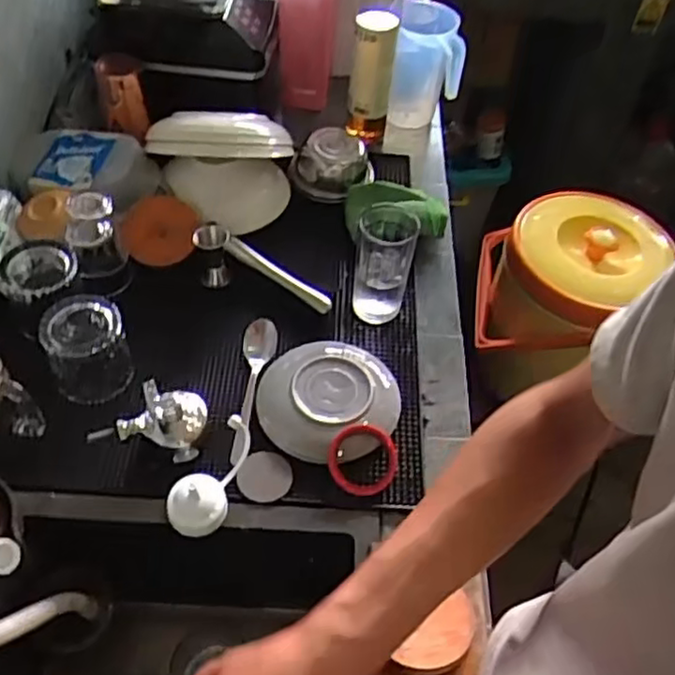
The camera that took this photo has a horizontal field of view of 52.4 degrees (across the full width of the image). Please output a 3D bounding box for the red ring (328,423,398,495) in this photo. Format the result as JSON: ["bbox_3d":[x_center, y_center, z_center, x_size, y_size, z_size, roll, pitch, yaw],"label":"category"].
[{"bbox_3d":[0.028,0.128,0.722,0.076,0.016,0.073,5,65,-11],"label":"red ring"}]

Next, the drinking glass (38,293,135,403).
[{"bbox_3d":[-0.273,0.015,0.753,0.084,0.097,0.077,2,51,-3],"label":"drinking glass"}]

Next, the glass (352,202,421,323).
[{"bbox_3d":[0.057,-0.091,0.840,0.068,0.136,0.074,6,51,1],"label":"glass"}]

